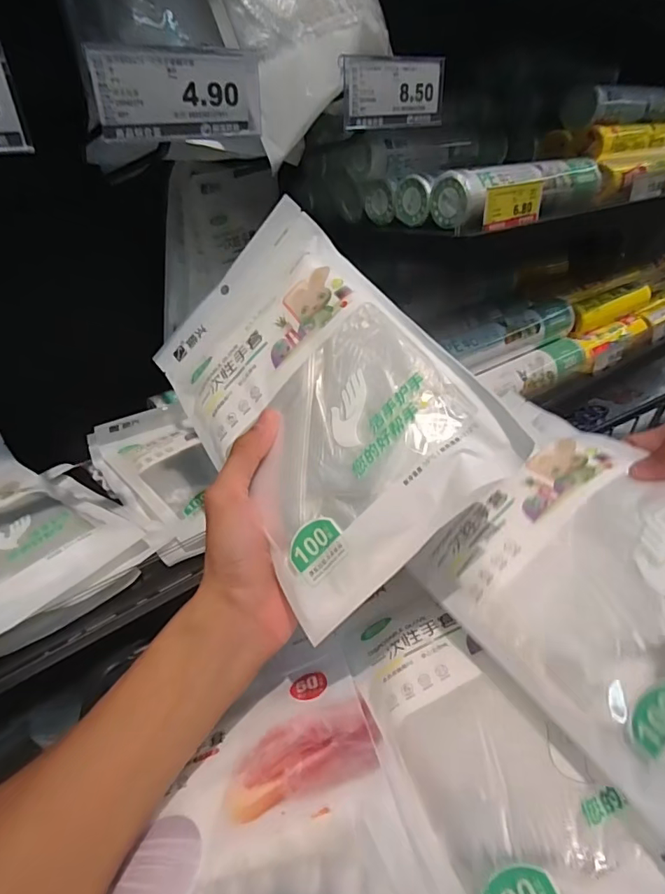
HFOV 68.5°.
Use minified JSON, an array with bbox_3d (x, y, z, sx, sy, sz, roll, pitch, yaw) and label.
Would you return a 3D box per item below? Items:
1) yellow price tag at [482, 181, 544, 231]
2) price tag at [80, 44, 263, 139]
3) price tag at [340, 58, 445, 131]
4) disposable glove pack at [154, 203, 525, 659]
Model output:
[{"bbox_3d":[0.187,-0.249,0.505,0.093,0.040,0.005,-23,36,-28],"label":"yellow price tag"},{"bbox_3d":[-0.087,-0.206,0.284,0.102,0.043,0.010,-23,35,-32],"label":"price tag"},{"bbox_3d":[0.048,-0.267,0.369,0.098,0.044,0.008,-21,34,-29],"label":"price tag"},{"bbox_3d":[-0.020,-0.040,0.314,0.016,0.157,0.260,27,21,-55],"label":"disposable glove pack"}]

